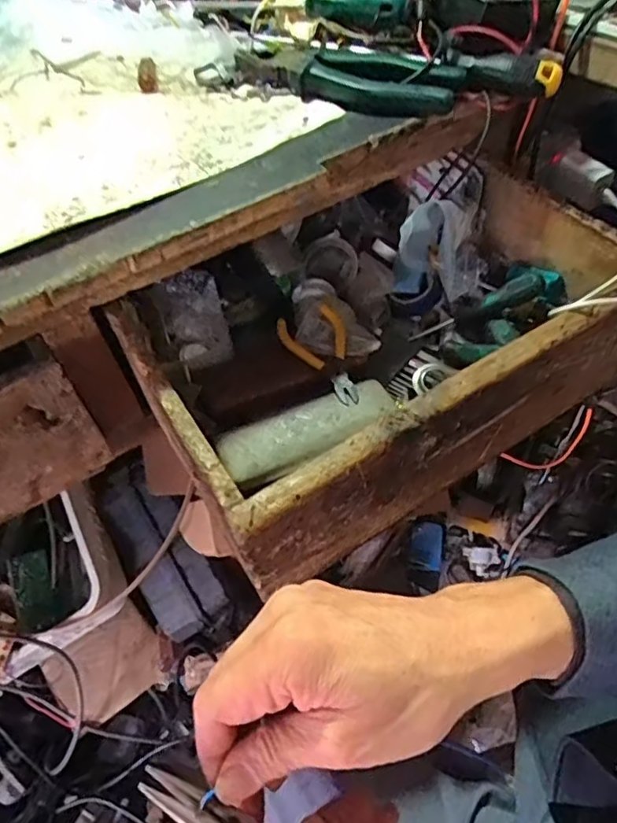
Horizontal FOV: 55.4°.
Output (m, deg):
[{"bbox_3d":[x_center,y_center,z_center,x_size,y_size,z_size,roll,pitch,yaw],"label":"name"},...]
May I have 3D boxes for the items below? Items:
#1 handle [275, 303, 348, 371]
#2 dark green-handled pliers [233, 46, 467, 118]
[{"bbox_3d":[0.007,-0.066,0.517,0.059,0.012,0.061,-20,53,-13],"label":"handle"},{"bbox_3d":[0.031,-0.281,0.494,0.187,0.029,0.058,22,55,19],"label":"dark green-handled pliers"}]

